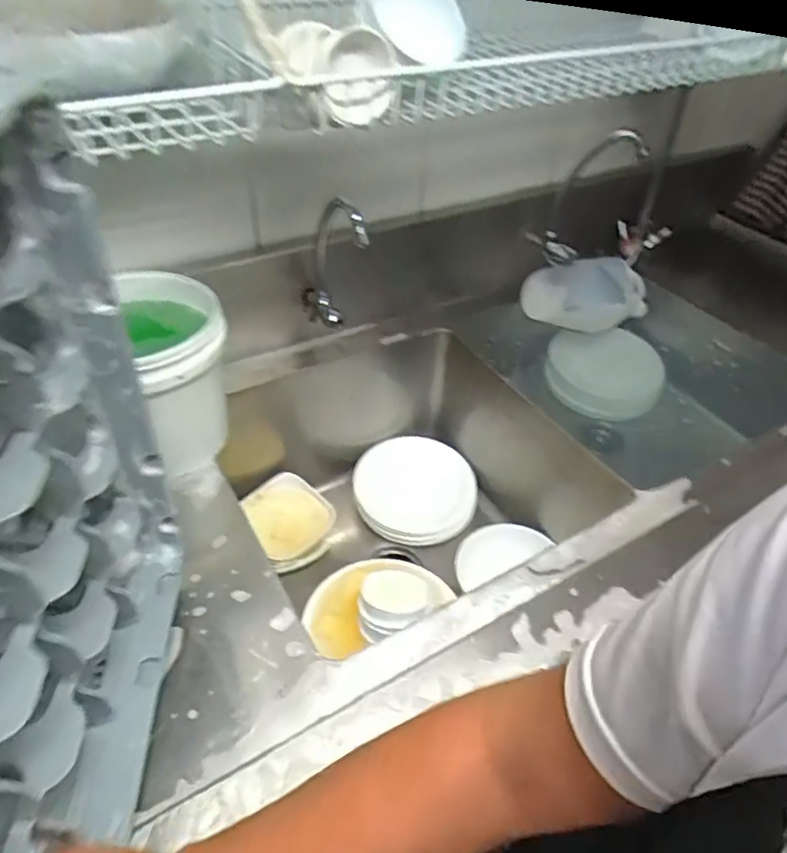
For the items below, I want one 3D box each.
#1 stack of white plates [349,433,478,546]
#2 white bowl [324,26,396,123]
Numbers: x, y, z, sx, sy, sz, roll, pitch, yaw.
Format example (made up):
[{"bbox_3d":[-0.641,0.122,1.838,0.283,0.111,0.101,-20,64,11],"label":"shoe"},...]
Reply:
[{"bbox_3d":[0.044,0.124,1.171,0.237,0.046,0.217,9,63,-4],"label":"stack of white plates"},{"bbox_3d":[-0.028,-0.306,0.519,0.055,0.067,0.055,4,45,1],"label":"white bowl"}]

